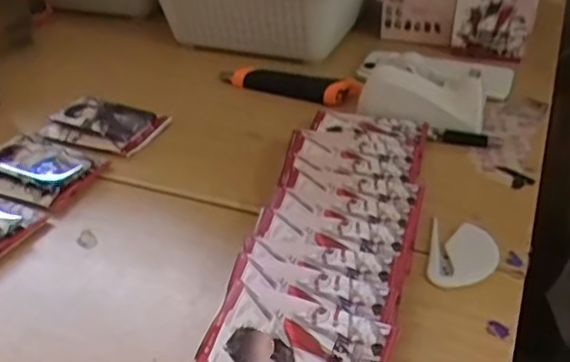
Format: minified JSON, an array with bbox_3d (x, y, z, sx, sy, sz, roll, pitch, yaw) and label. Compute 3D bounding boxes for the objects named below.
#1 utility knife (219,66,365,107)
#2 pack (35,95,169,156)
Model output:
[{"bbox_3d":[0.001,-0.100,0.653,0.149,0.022,0.024,12,36,19],"label":"utility knife"},{"bbox_3d":[-0.167,-0.053,0.598,0.096,0.024,0.072,15,38,23],"label":"pack"}]

